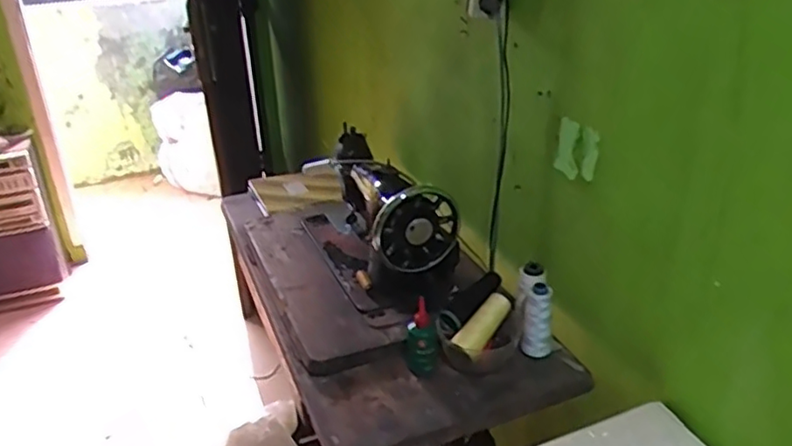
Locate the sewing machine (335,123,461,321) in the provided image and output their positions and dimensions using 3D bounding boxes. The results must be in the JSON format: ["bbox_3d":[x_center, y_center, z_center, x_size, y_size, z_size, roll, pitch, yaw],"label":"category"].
[{"bbox_3d":[-0.001,-0.013,1.111,0.144,0.202,0.362,-10,28,-12],"label":"sewing machine"}]

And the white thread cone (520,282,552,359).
[{"bbox_3d":[0.204,0.142,0.929,0.043,0.104,0.047,6,28,17],"label":"white thread cone"}]

